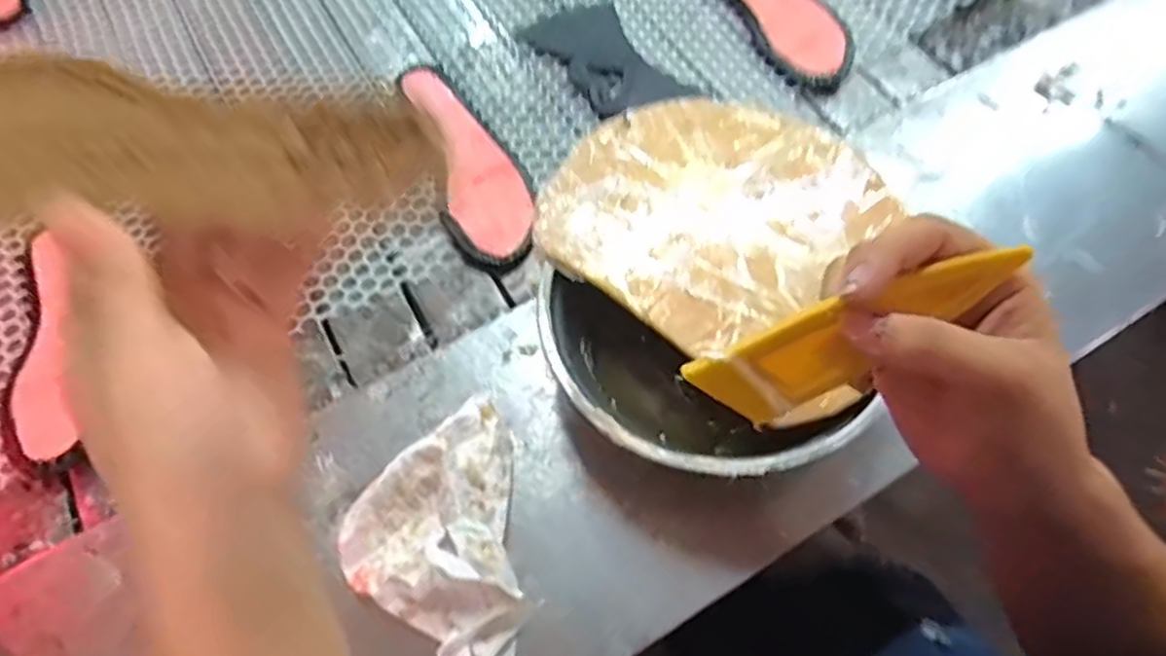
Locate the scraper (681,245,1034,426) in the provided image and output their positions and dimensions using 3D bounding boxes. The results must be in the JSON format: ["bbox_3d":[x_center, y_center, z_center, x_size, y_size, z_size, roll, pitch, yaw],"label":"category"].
[{"bbox_3d":[0.099,0.001,0.246,0.120,0.004,0.032,-27,103,6],"label":"scraper"}]

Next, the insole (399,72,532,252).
[{"bbox_3d":[-0.100,-0.147,0.583,0.064,0.019,0.205,-25,65,-12],"label":"insole"}]

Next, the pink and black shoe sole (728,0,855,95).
[{"bbox_3d":[0.183,-0.319,0.665,0.078,0.014,0.239,-24,65,-11],"label":"pink and black shoe sole"}]

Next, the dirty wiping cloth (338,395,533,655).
[{"bbox_3d":[-0.069,0.118,0.409,0.126,0.021,0.127,31,68,17],"label":"dirty wiping cloth"}]

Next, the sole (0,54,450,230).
[{"bbox_3d":[-0.161,-0.068,0.252,0.217,0.010,0.070,5,63,7],"label":"sole"}]

